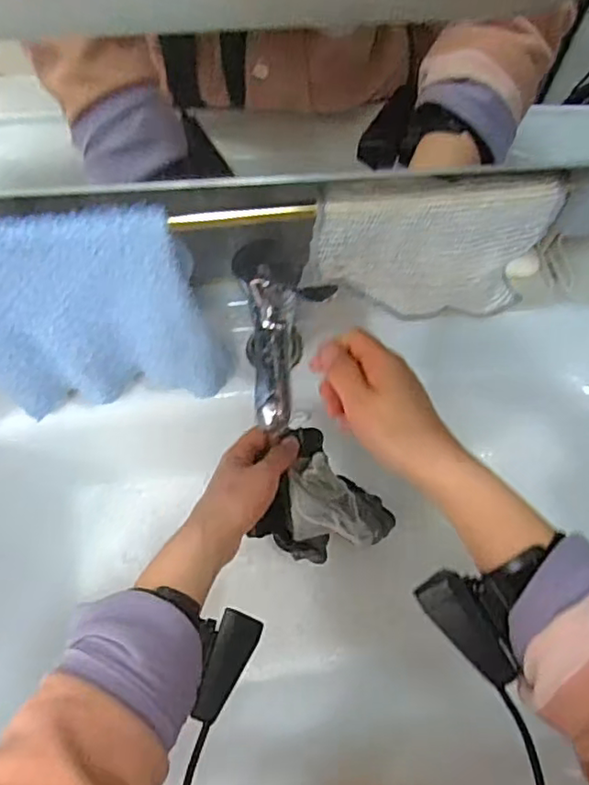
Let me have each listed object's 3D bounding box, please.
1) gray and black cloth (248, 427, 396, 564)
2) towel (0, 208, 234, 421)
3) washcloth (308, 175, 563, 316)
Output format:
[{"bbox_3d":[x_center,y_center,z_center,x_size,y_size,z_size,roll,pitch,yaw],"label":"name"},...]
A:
[{"bbox_3d":[0.037,0.107,0.589,0.072,0.202,0.100,-3,71,25],"label":"gray and black cloth"},{"bbox_3d":[-0.167,-0.040,0.417,0.217,0.229,0.031,-5,73,-3],"label":"towel"},{"bbox_3d":[0.078,-0.080,0.359,0.135,0.092,0.034,-3,72,-2],"label":"washcloth"}]

